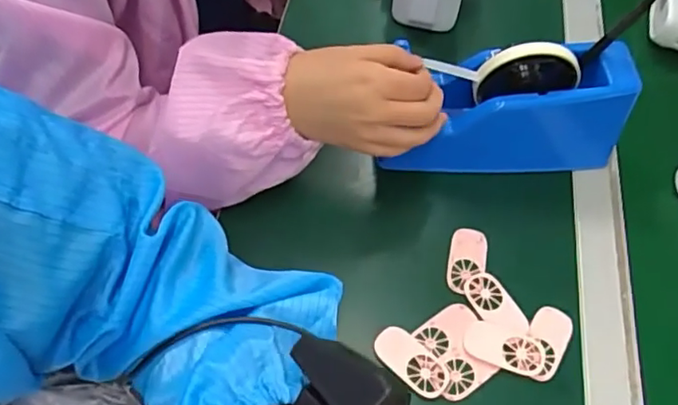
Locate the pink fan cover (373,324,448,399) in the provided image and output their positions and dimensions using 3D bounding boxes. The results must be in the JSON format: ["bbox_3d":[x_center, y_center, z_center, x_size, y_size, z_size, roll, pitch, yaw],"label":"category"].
[{"bbox_3d":[0.052,0.114,0.415,0.058,0.005,0.029,36,63,20],"label":"pink fan cover"}]

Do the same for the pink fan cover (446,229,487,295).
[{"bbox_3d":[0.102,0.046,0.461,0.029,0.004,0.056,11,57,6],"label":"pink fan cover"}]

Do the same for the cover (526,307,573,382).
[{"bbox_3d":[0.154,0.104,0.428,0.029,0.005,0.059,26,60,15],"label":"cover"}]

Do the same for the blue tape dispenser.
[{"bbox_3d":[0.136,-0.078,0.484,0.194,0.115,0.069,-3,57,-3],"label":"blue tape dispenser"}]

